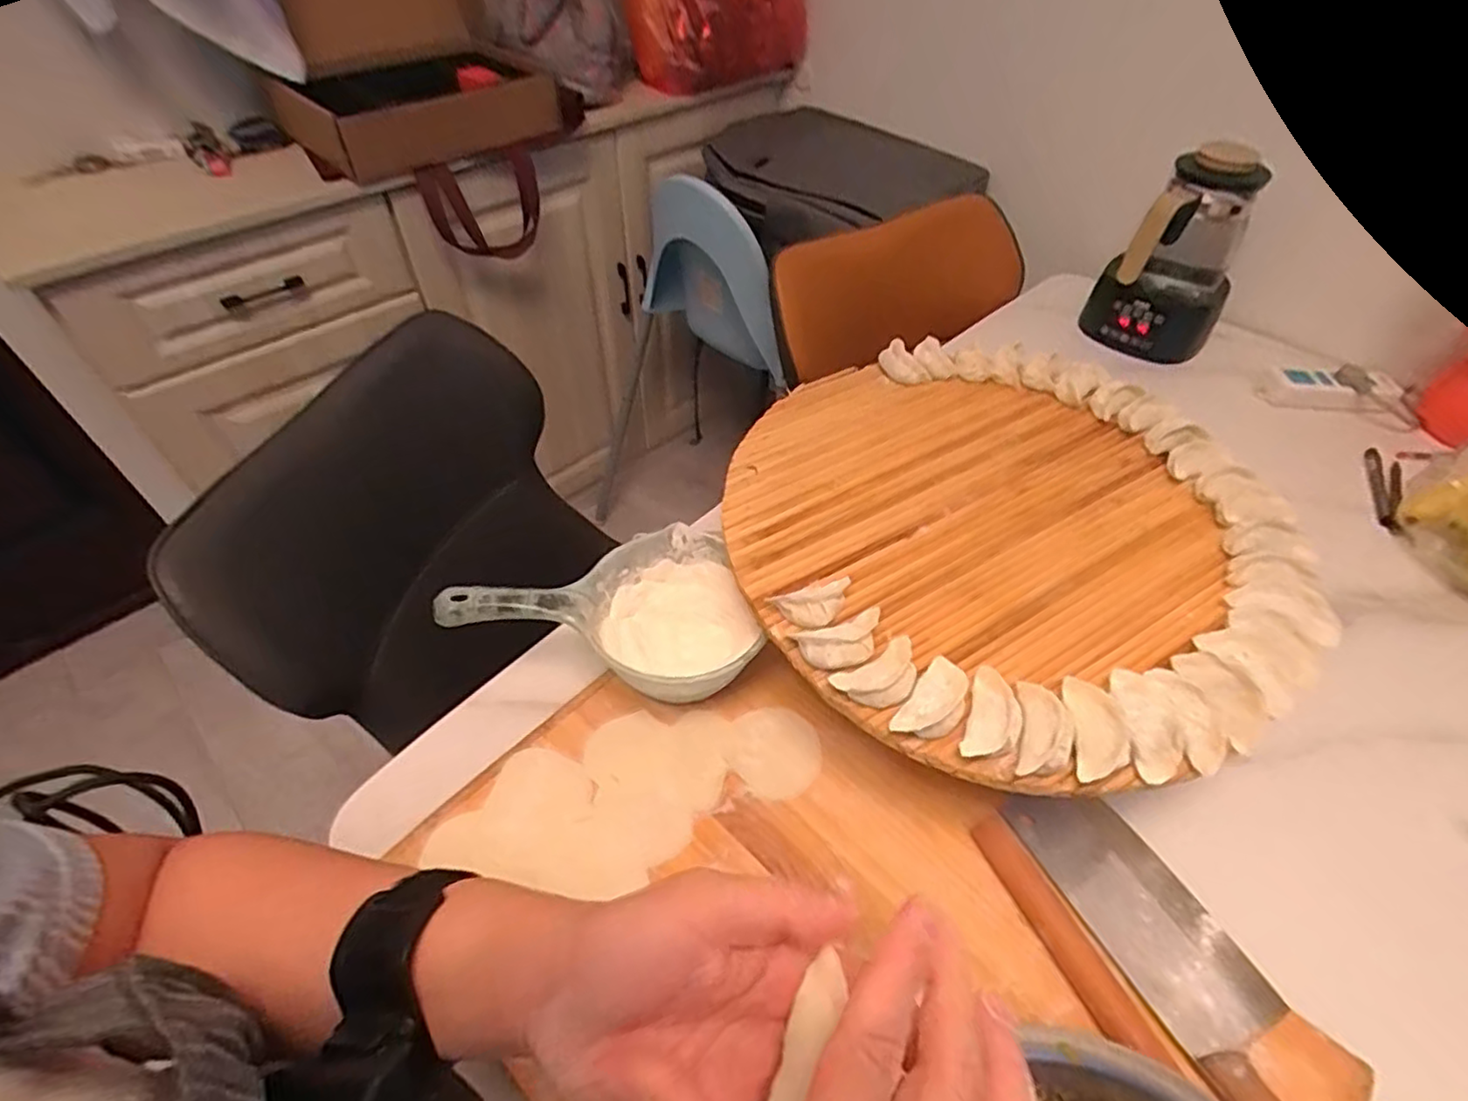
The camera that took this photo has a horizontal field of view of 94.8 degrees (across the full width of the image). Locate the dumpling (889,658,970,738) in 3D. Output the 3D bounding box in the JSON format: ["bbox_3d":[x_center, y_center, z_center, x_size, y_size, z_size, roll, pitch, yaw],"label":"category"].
[{"bbox_3d":[0.135,0.101,0.449,0.035,0.021,0.064,31,55,24],"label":"dumpling"}]

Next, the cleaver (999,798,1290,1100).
[{"bbox_3d":[0.325,0.295,0.467,0.090,0.031,0.297,-21,52,-19],"label":"cleaver"}]

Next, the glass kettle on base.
[{"bbox_3d":[0.621,-0.407,0.943,0.167,0.251,0.160,29,54,22],"label":"glass kettle on base"}]

